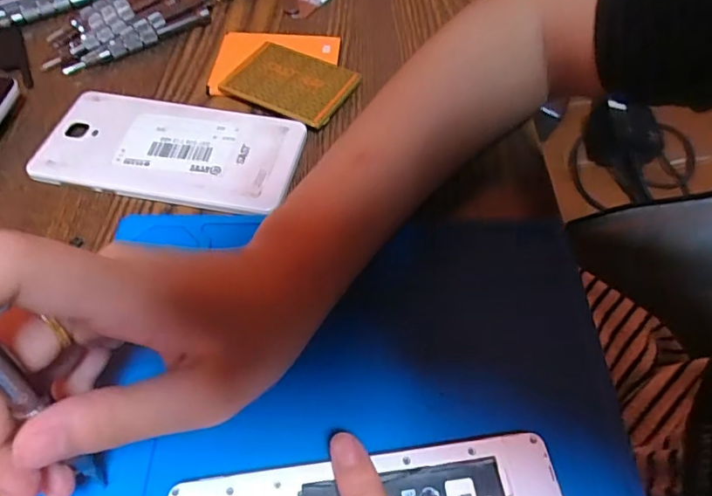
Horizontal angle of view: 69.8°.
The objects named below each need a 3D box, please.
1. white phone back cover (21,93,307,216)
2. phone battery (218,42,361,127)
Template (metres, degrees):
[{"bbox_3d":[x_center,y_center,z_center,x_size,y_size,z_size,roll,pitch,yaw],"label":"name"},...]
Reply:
[{"bbox_3d":[-0.104,-0.057,0.292,0.141,0.006,0.071,9,56,5],"label":"white phone back cover"},{"bbox_3d":[-0.040,-0.105,0.325,0.075,0.012,0.056,25,59,16],"label":"phone battery"}]

